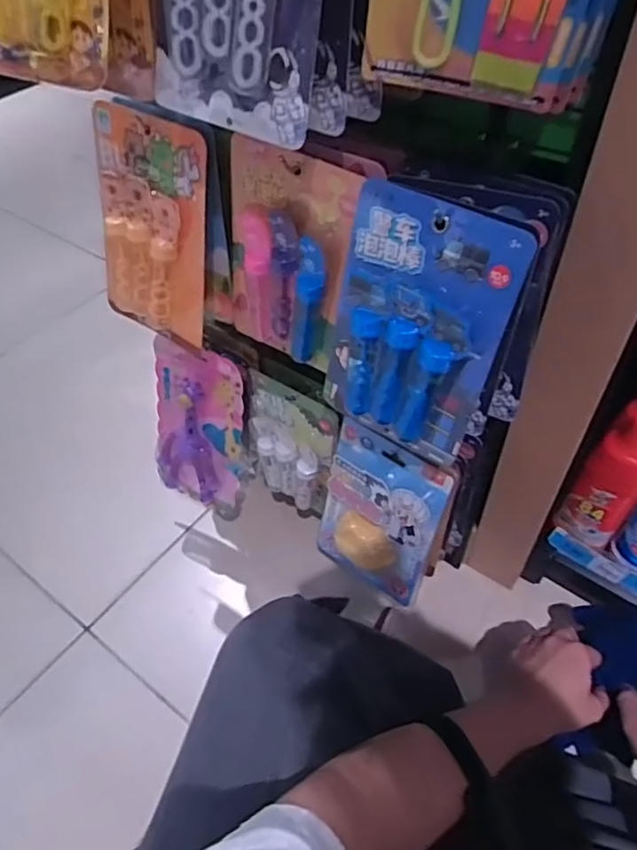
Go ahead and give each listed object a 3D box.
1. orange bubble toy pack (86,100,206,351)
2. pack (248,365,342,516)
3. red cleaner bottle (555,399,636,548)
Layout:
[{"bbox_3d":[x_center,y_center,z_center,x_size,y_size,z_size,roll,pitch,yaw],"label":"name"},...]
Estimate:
[{"bbox_3d":[-0.170,-0.189,0.584,0.142,0.204,0.020,24,35,21],"label":"orange bubble toy pack"},{"bbox_3d":[-0.033,0.035,0.742,0.132,0.194,0.042,35,59,28],"label":"pack"},{"bbox_3d":[0.345,0.051,0.676,0.067,0.206,0.082,33,58,27],"label":"red cleaner bottle"}]

